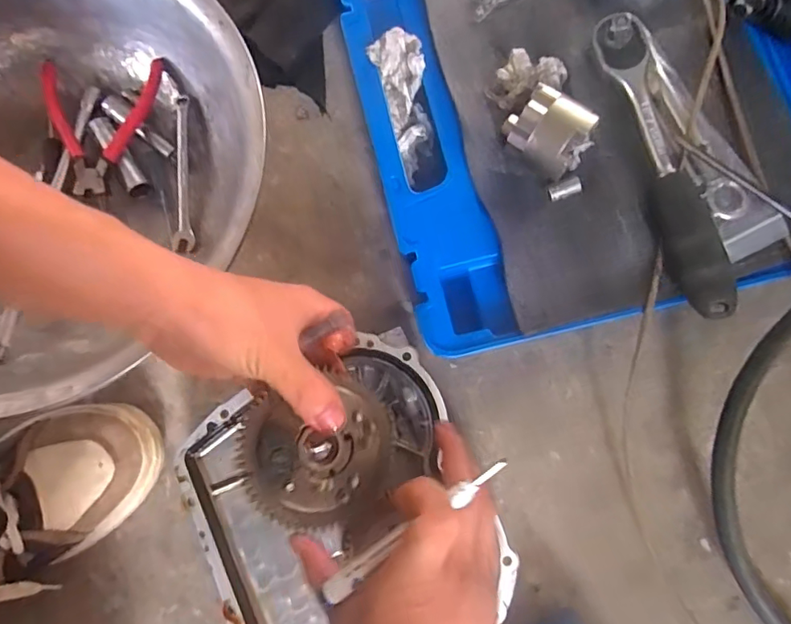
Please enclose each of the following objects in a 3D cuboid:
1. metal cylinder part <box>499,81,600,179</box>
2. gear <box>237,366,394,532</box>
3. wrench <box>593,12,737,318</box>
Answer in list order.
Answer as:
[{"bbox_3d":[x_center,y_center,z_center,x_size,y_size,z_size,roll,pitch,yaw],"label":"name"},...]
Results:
[{"bbox_3d":[0.115,-0.137,0.392,0.057,0.049,0.047,35,83,7],"label":"metal cylinder part"},{"bbox_3d":[-0.047,0.083,0.310,0.088,0.021,0.085,0,79,0],"label":"gear"},{"bbox_3d":[0.196,-0.110,0.383,0.034,0.035,0.235,-14,80,-1],"label":"wrench"}]

